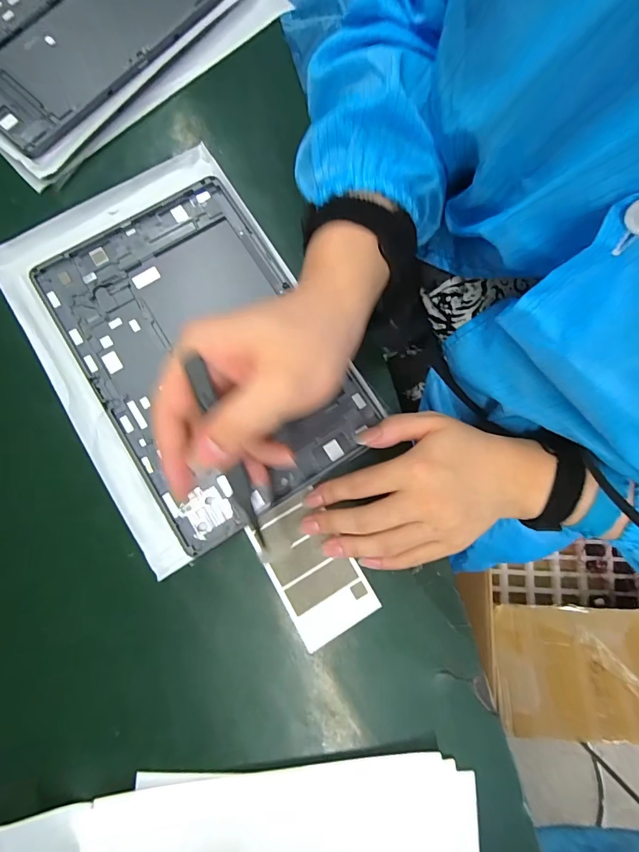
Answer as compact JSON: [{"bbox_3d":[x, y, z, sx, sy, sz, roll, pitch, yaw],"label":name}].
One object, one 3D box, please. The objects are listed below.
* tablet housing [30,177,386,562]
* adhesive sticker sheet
[{"bbox_3d":[-0.088,-0.058,0.306,0.168,0.012,0.257,-33,82,-6],"label":"tablet housing"},{"bbox_3d":[-0.006,0.098,0.283,0.055,0.005,0.094,-31,79,-9],"label":"adhesive sticker sheet"}]

